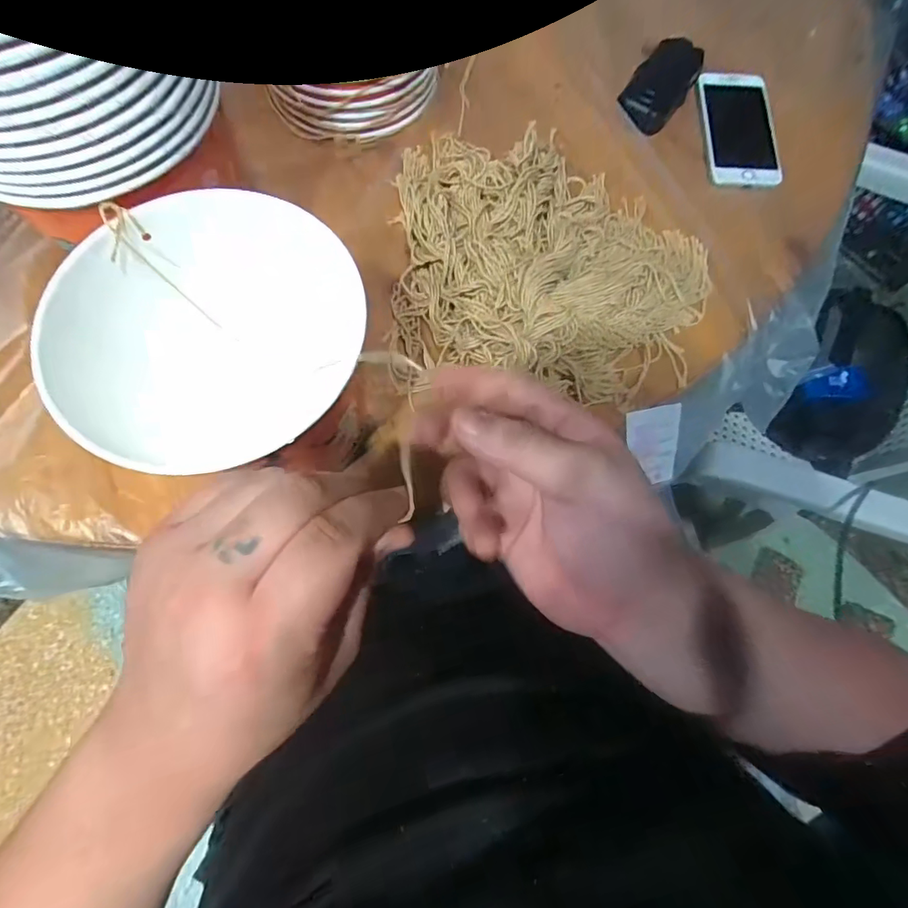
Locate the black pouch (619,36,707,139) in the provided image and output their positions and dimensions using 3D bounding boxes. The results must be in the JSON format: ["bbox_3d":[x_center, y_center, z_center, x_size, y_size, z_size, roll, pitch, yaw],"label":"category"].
[{"bbox_3d":[0.196,-0.351,0.460,0.051,0.029,0.099,33,75,9],"label":"black pouch"}]

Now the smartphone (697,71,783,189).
[{"bbox_3d":[0.266,-0.302,0.454,0.068,0.010,0.129,3,73,0],"label":"smartphone"}]

